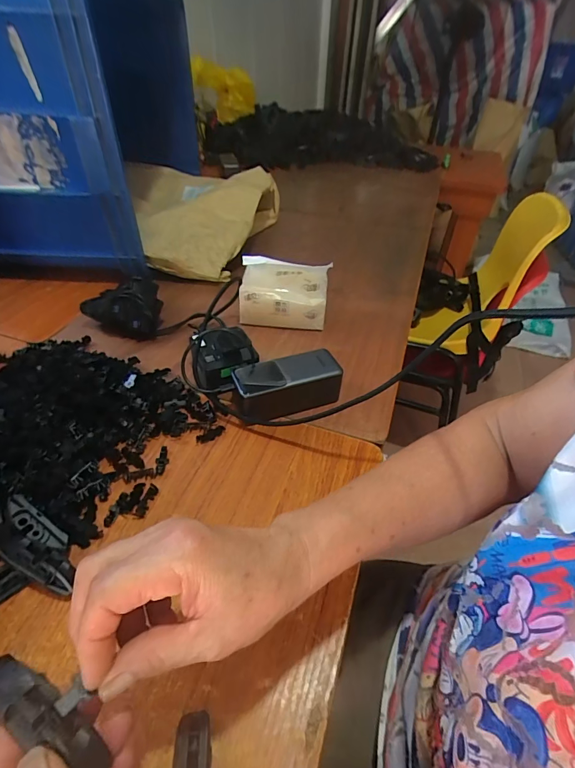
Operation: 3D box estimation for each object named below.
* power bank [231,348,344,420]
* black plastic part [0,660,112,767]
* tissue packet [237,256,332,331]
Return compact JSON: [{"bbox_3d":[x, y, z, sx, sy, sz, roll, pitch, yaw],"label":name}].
[{"bbox_3d":[0.000,0.002,0.475,0.126,0.053,0.052,-16,46,-19],"label":"power bank"},{"bbox_3d":[-0.120,0.166,0.192,0.071,0.009,0.021,28,48,10],"label":"black plastic part"},{"bbox_3d":[-0.006,-0.143,0.589,0.131,0.108,0.055,2,43,0],"label":"tissue packet"}]

